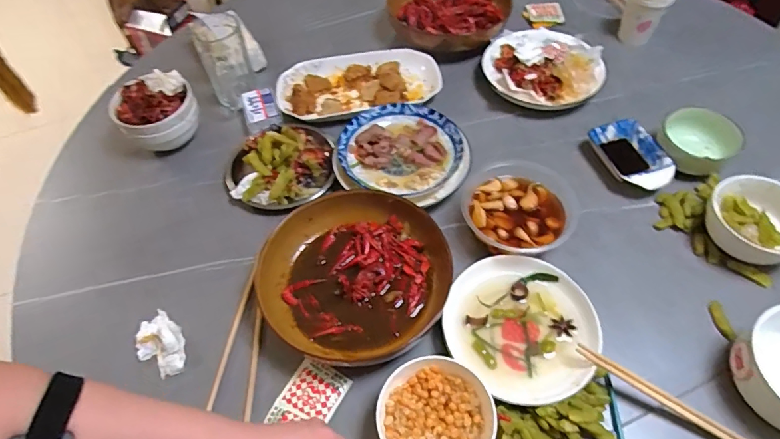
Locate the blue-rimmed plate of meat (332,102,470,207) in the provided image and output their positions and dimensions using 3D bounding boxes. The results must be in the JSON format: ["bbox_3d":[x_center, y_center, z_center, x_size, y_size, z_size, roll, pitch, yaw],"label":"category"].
[{"bbox_3d":[0.022,-0.107,0.702,0.187,0.028,0.178,-1,57,1],"label":"blue-rimmed plate of meat"}]

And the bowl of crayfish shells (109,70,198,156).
[{"bbox_3d":[-0.364,-0.164,0.741,0.120,0.098,0.110,-30,61,-16],"label":"bowl of crayfish shells"}]

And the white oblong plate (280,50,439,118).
[{"bbox_3d":[-0.056,-0.234,0.813,0.273,0.036,0.154,-8,57,-3],"label":"white oblong plate"}]

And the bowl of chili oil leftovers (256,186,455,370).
[{"bbox_3d":[-0.043,0.068,0.581,0.230,0.046,0.213,-1,57,1],"label":"bowl of chili oil leftovers"}]

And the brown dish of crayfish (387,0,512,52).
[{"bbox_3d":[0.114,-0.392,0.891,0.220,0.065,0.225,-3,57,0],"label":"brown dish of crayfish"}]

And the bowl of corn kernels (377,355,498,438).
[{"bbox_3d":[0.048,0.207,0.485,0.115,0.053,0.112,-1,57,1],"label":"bowl of corn kernels"}]

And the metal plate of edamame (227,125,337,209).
[{"bbox_3d":[-0.169,-0.092,0.713,0.165,0.062,0.158,-17,58,-9],"label":"metal plate of edamame"}]

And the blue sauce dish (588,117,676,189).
[{"bbox_3d":[0.360,-0.092,0.694,0.078,0.029,0.125,-14,57,-7],"label":"blue sauce dish"}]

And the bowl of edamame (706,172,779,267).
[{"bbox_3d":[0.476,0.000,0.607,0.114,0.059,0.110,-1,57,1],"label":"bowl of edamame"}]

